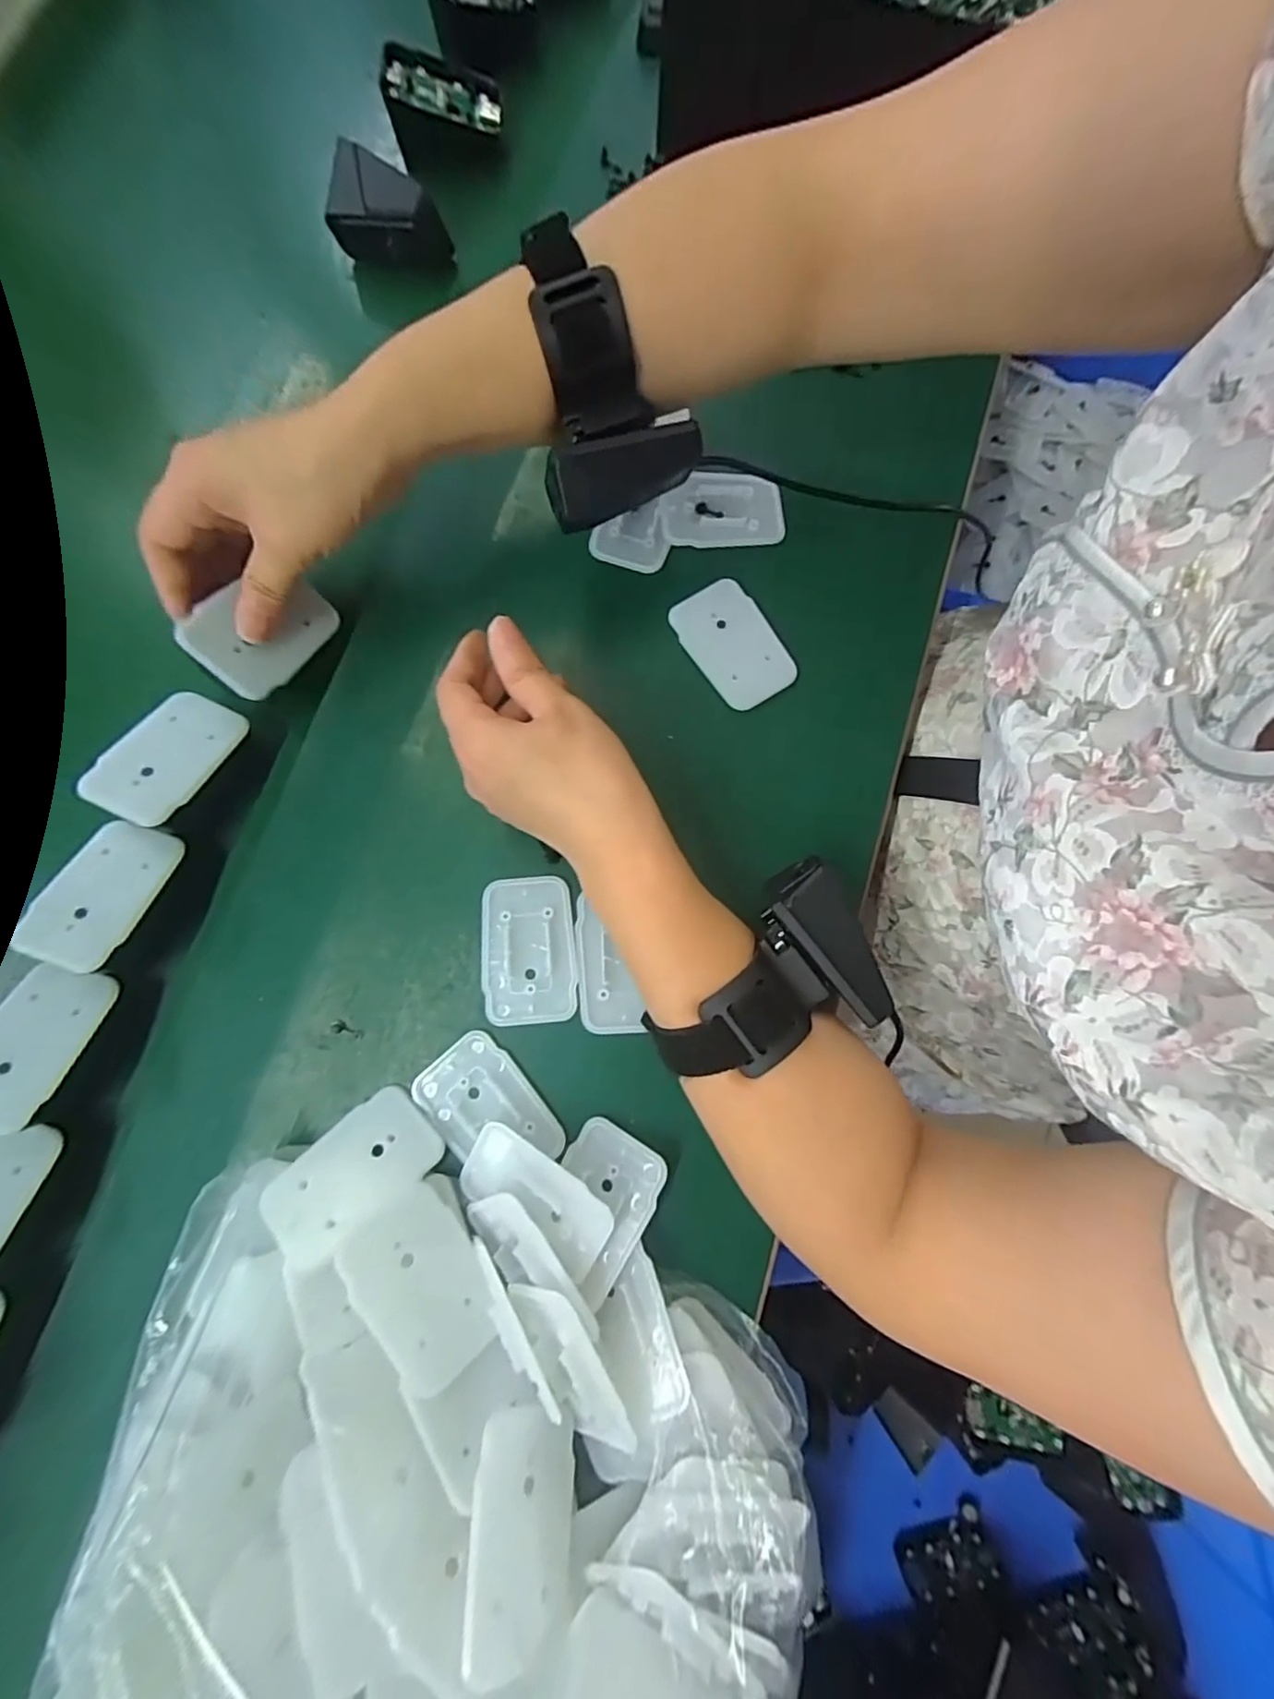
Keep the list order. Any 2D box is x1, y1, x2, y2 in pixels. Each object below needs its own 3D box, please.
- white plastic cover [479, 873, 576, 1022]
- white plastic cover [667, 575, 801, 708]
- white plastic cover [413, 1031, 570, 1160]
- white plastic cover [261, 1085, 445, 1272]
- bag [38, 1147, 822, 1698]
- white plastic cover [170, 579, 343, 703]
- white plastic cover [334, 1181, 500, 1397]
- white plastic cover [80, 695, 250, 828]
[{"bbox_3d":[-0.053,0.048,0.297,0.044,0.004,0.069,-6,79,-3],"label":"white plastic cover"},{"bbox_3d":[0.051,-0.110,0.326,0.043,0.004,0.069,-33,81,-8],"label":"white plastic cover"},{"bbox_3d":[-0.068,0.121,0.282,0.043,0.005,0.068,-43,83,-9],"label":"white plastic cover"},{"bbox_3d":[-0.122,0.138,0.264,0.067,0.004,0.043,-34,66,-33],"label":"white plastic cover"},{"bbox_3d":[-0.073,0.293,0.212,0.261,0.075,0.317,12,79,1],"label":"bag"},{"bbox_3d":[-0.181,-0.108,0.298,0.045,0.008,0.067,42,57,-27],"label":"white plastic cover"},{"bbox_3d":[-0.087,0.177,0.249,0.043,0.004,0.066,-32,75,-31],"label":"white plastic cover"},{"bbox_3d":[-0.221,-0.044,0.288,0.043,0.004,0.068,26,64,-4],"label":"white plastic cover"}]

